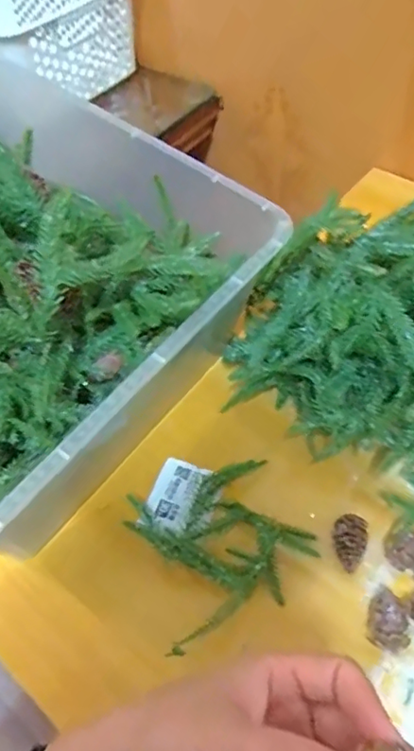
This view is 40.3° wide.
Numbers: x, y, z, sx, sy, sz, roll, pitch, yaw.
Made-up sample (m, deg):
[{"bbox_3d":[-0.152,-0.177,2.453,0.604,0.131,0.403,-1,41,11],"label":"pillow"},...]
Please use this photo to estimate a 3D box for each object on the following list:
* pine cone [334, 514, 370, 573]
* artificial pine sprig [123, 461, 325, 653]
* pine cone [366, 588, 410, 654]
[{"bbox_3d":[0.094,0.109,0.373,0.021,0.017,0.036,8,54,12],"label":"pine cone"},{"bbox_3d":[0.006,0.105,0.384,0.106,0.032,0.115,-24,54,-12],"label":"artificial pine sprig"},{"bbox_3d":[0.111,0.149,0.345,0.021,0.023,0.038,8,54,12],"label":"pine cone"}]

